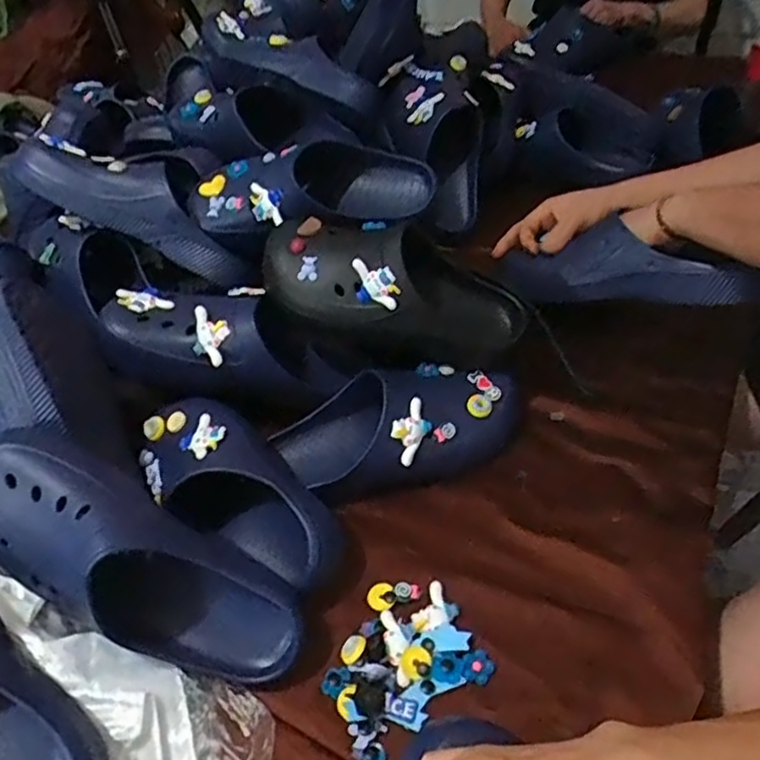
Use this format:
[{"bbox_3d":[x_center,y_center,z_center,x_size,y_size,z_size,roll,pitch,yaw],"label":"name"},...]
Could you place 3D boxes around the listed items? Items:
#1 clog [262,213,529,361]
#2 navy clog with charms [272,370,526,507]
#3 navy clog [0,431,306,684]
[{"bbox_3d":[0.014,-0.098,0.667,0.276,0.124,0.107,18,44,1],"label":"clog"},{"bbox_3d":[0.021,0.047,0.649,0.254,0.081,0.108,-10,44,-2],"label":"navy clog with charms"},{"bbox_3d":[-0.195,0.141,0.511,0.280,0.095,0.104,34,47,-6],"label":"navy clog"}]

